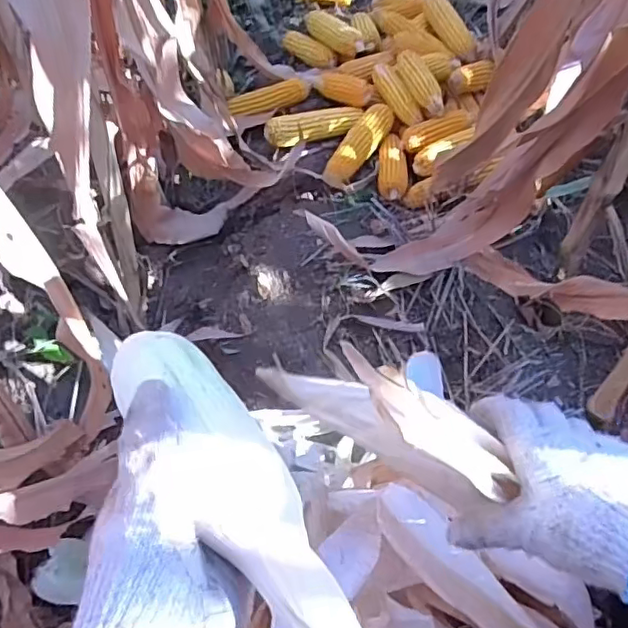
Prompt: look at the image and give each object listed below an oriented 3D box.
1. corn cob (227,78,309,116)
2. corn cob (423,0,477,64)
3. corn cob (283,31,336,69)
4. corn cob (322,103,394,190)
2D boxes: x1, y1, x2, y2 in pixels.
[{"bbox_3d":[-0.094,-0.436,1.223,0.174,0.038,0.046,-11,54,10],"label":"corn cob"},{"bbox_3d":[0.296,-0.617,1.297,0.062,0.044,0.214,-14,56,-13],"label":"corn cob"},{"bbox_3d":[-0.015,-0.575,1.305,0.041,0.038,0.160,-37,64,-26],"label":"corn cob"},{"bbox_3d":[0.082,-0.315,1.122,0.062,0.049,0.214,27,57,16],"label":"corn cob"}]

